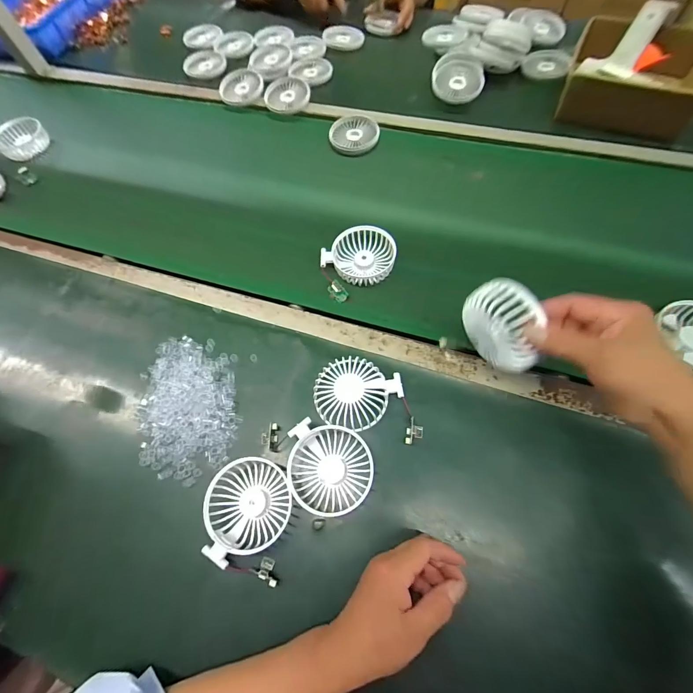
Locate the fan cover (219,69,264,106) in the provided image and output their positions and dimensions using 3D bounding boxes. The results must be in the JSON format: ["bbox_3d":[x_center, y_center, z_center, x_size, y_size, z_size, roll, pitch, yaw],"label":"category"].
[{"bbox_3d":[-0.214,-0.526,0.702,0.088,0.012,0.086,-30,80,4],"label":"fan cover"}]

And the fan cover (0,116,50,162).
[{"bbox_3d":[-0.629,-0.398,0.661,0.078,0.033,0.079,8,66,7],"label":"fan cover"}]

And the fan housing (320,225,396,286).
[{"bbox_3d":[0.023,-0.132,0.503,0.093,0.026,0.088,-1,65,3],"label":"fan housing"}]

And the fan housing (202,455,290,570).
[{"bbox_3d":[-0.101,0.169,0.364,0.085,0.031,0.094,-6,65,1],"label":"fan housing"}]

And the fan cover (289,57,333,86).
[{"bbox_3d":[-0.073,-0.571,0.716,0.087,0.009,0.088,-28,66,-9],"label":"fan cover"}]

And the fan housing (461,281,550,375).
[{"bbox_3d":[0.154,-0.020,0.339,0.036,0.074,0.086,-24,65,-10],"label":"fan housing"}]

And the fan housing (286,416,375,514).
[{"bbox_3d":[-0.019,0.134,0.379,0.092,0.033,0.087,11,66,9],"label":"fan housing"}]

